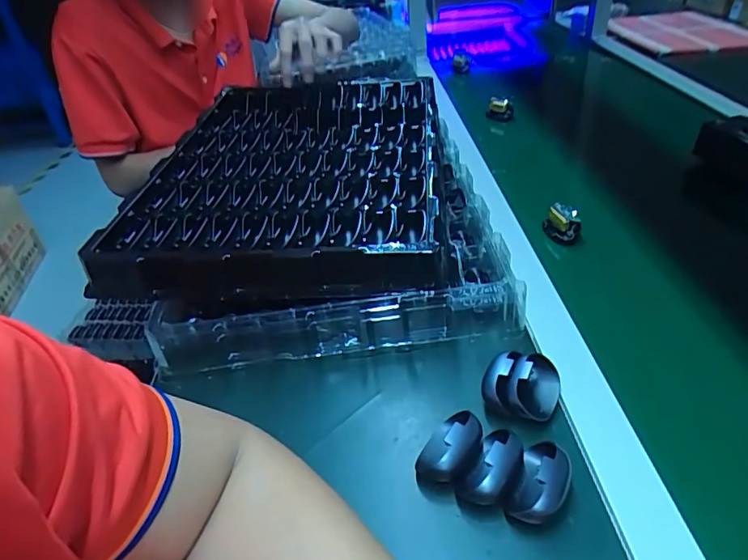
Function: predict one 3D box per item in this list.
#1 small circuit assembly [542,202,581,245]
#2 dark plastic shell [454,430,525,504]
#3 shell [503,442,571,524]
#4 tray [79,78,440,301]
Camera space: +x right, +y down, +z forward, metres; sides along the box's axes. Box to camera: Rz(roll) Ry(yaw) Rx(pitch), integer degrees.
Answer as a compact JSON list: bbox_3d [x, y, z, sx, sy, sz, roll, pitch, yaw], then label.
[{"bbox_3d":[0.215,-0.064,0.583,0.040,0.041,0.025,11,40,21],"label":"small circuit assembly"},{"bbox_3d":[0.080,0.129,0.345,0.032,0.031,0.054,19,44,29],"label":"dark plastic shell"},{"bbox_3d":[0.109,0.134,0.334,0.032,0.032,0.057,17,43,27],"label":"shell"},{"bbox_3d":[-0.093,-0.145,0.639,0.330,0.061,0.477,-1,37,6],"label":"tray"}]

